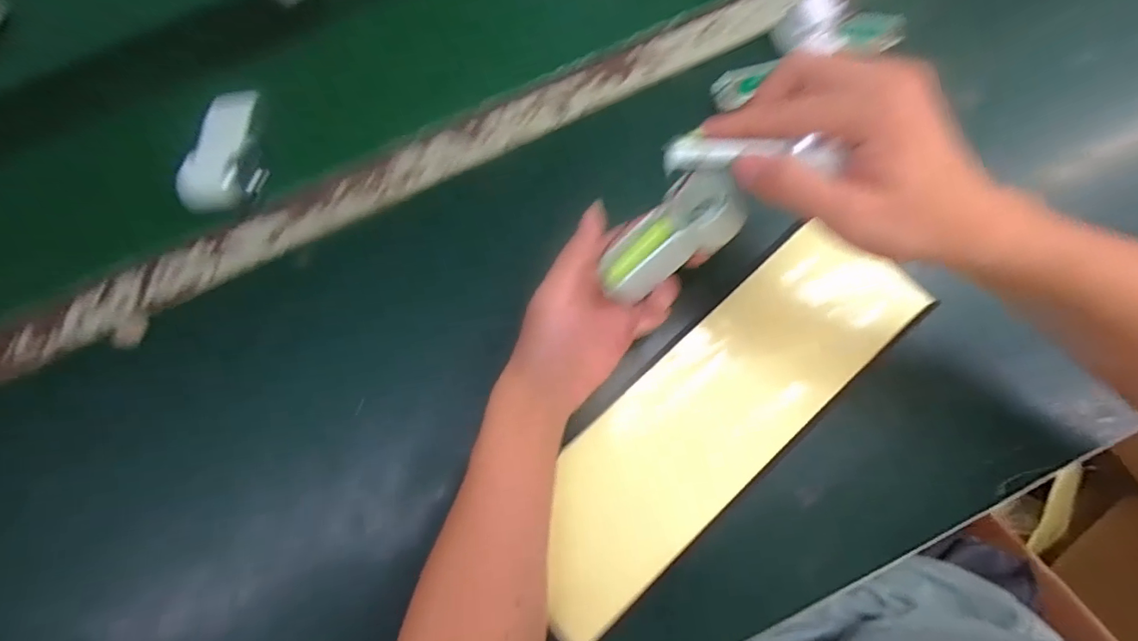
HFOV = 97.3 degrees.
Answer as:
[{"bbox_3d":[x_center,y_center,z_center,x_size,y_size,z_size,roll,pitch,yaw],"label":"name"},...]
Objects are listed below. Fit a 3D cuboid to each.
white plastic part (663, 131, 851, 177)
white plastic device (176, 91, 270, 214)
[{"bbox_3d":[0.095,-0.089,0.264,0.087,0.014,0.014,4,74,16],"label":"white plastic part"},{"bbox_3d":[-0.284,-0.142,0.416,0.044,0.035,0.112,6,75,3],"label":"white plastic device"}]

